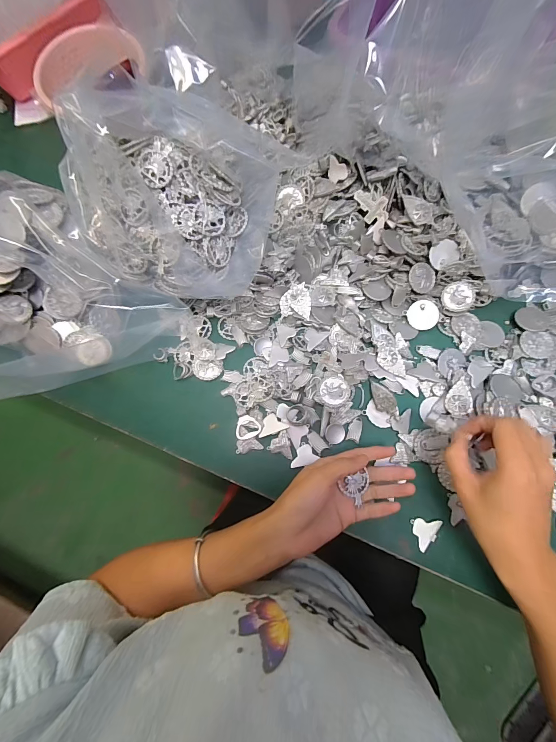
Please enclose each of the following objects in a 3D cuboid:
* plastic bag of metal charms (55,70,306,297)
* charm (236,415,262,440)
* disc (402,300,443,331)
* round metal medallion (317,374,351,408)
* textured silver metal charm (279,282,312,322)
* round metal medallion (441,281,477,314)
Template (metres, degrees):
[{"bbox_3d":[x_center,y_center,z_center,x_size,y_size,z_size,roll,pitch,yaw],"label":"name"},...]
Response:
[{"bbox_3d":[-0.102,-0.180,0.338,0.224,0.058,0.187,3,96,-19],"label":"plastic bag of metal charms"},{"bbox_3d":[-0.035,0.065,0.364,0.029,0.004,0.027,0,76,1],"label":"charm"},{"bbox_3d":[0.184,-0.071,0.394,0.038,0.007,0.038,0,76,1],"label":"disc"},{"bbox_3d":[0.066,0.024,0.367,0.037,0.010,0.037,0,76,1],"label":"round metal medallion"},{"bbox_3d":[0.022,-0.088,0.391,0.039,0.006,0.043,5,95,14],"label":"textured silver metal charm"},{"bbox_3d":[0.227,-0.093,0.391,0.036,0.010,0.037,-1,82,4],"label":"round metal medallion"}]

